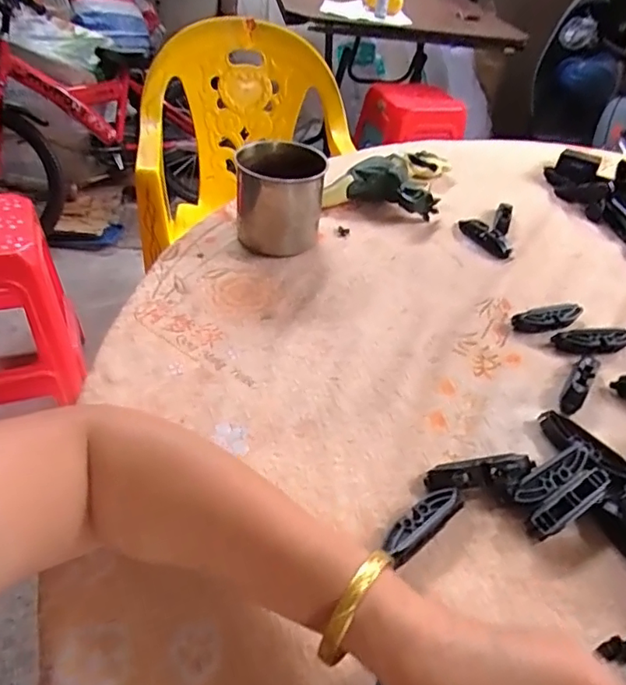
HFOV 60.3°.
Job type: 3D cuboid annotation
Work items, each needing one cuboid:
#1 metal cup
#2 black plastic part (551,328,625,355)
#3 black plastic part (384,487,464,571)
[{"bbox_3d":[-0.037,-0.160,0.587,0.088,0.097,0.088,0,42,-7],"label":"metal cup"},{"bbox_3d":[0.267,-0.003,0.508,0.075,0.016,0.020,3,42,-4],"label":"black plastic part"},{"bbox_3d":[0.070,0.119,0.349,0.069,0.014,0.018,-30,53,-34],"label":"black plastic part"}]

